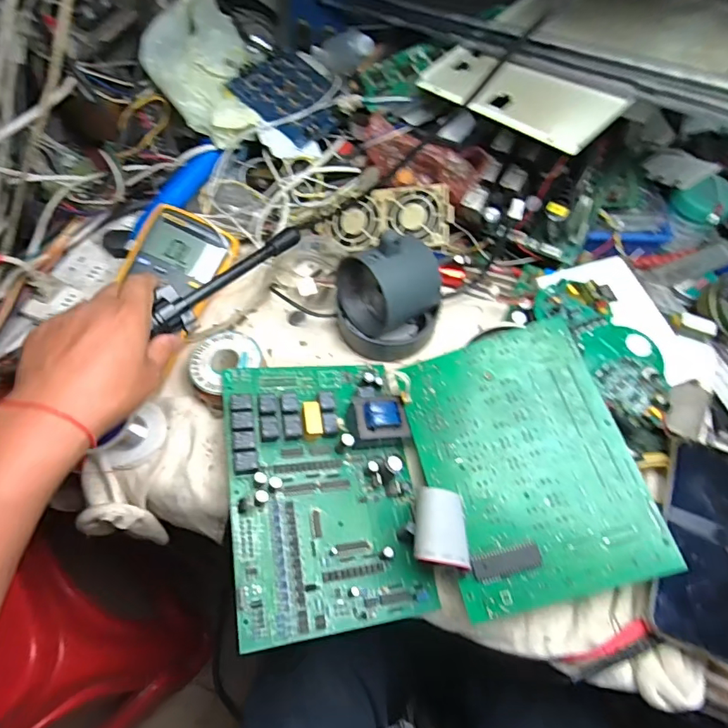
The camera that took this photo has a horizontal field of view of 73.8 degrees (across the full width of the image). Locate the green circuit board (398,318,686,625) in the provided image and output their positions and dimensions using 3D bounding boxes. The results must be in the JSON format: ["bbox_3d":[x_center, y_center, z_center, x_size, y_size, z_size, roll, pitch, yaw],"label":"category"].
[{"bbox_3d":[0.132,0.079,0.404,0.156,0.007,0.214,-18,66,7],"label":"green circuit board"}]

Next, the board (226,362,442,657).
[{"bbox_3d":[-0.028,0.095,0.406,0.162,0.043,0.228,-1,63,-20],"label":"board"}]

